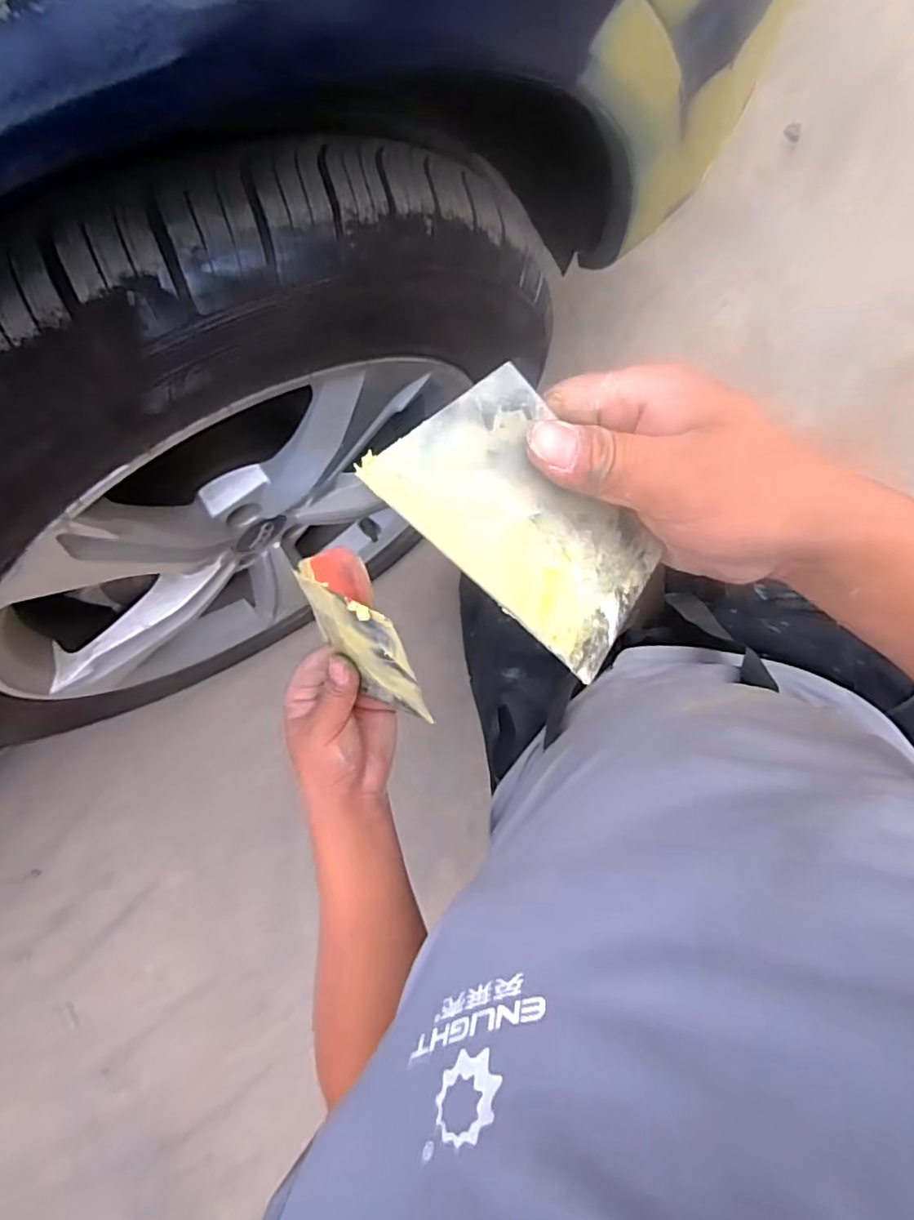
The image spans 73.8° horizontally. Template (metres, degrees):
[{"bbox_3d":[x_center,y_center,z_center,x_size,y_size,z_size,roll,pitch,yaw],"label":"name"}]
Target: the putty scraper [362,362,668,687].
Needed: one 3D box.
[{"bbox_3d":[0.031,-0.035,0.241,0.125,0.004,0.072,42,74,-25],"label":"putty scraper"}]

